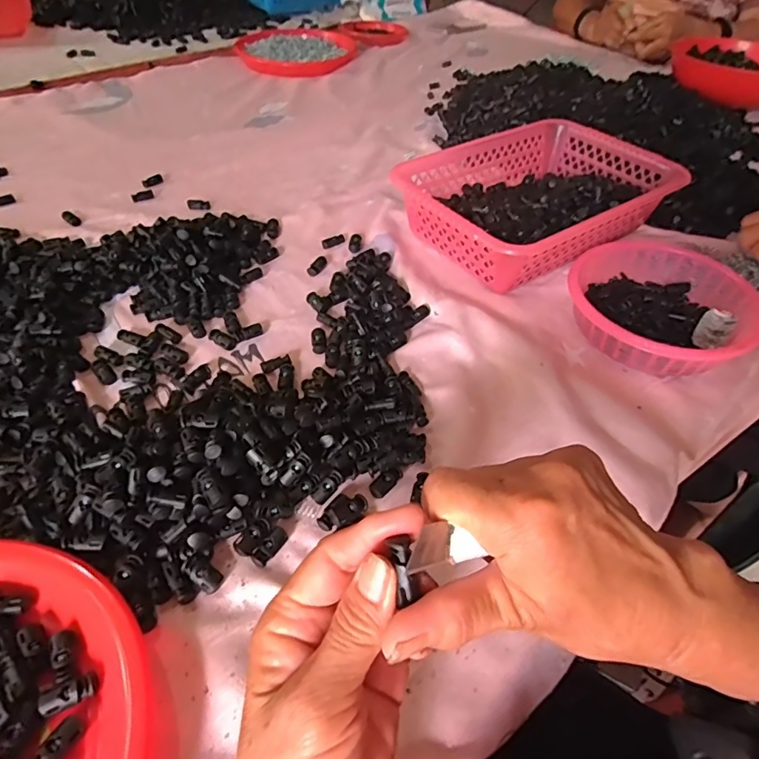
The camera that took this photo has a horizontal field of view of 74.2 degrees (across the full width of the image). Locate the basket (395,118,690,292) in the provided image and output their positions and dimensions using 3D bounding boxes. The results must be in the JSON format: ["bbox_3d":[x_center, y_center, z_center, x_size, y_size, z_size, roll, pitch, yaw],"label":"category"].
[{"bbox_3d":[0.183,-0.218,0.605,0.291,0.069,0.200,-25,53,-22],"label":"basket"}]

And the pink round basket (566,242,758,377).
[{"bbox_3d":[0.273,-0.071,0.495,0.168,0.048,0.174,23,51,18],"label":"pink round basket"}]

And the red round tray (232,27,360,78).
[{"bbox_3d":[-0.174,-0.701,1.054,0.237,0.022,0.281,10,50,4],"label":"red round tray"}]

